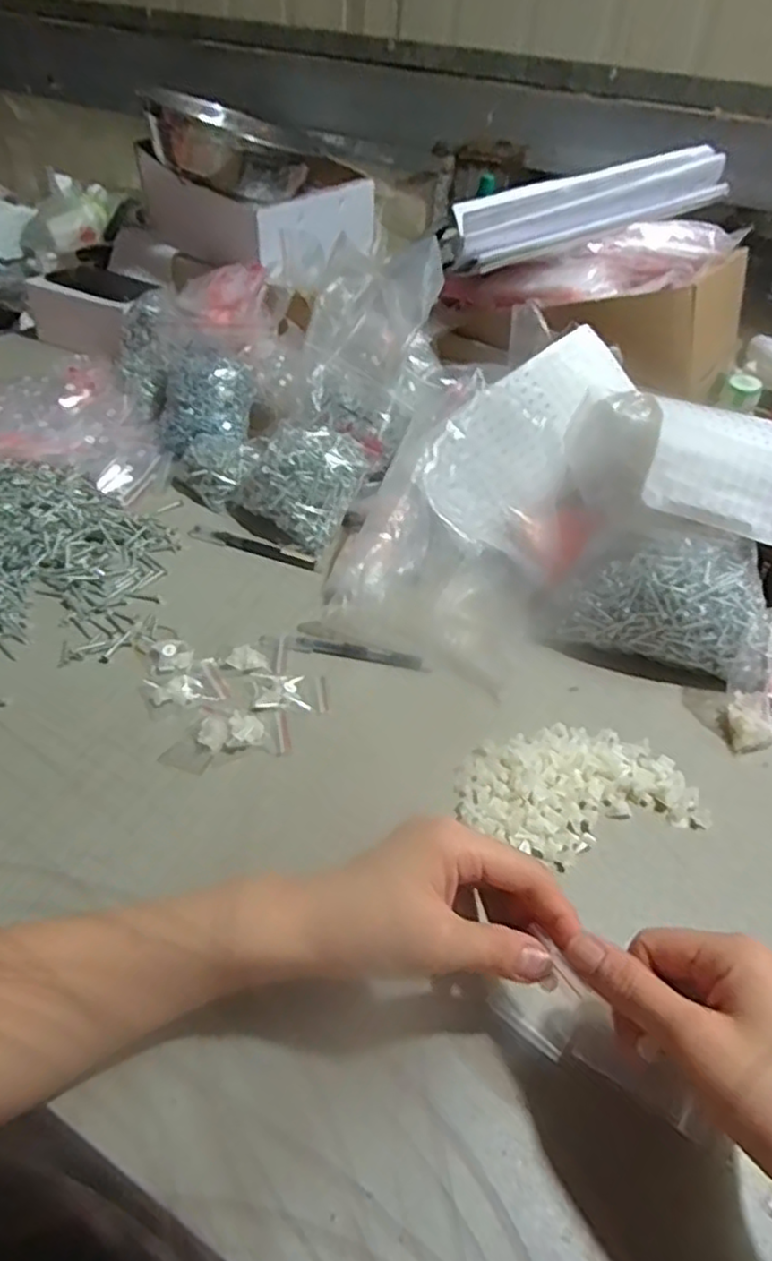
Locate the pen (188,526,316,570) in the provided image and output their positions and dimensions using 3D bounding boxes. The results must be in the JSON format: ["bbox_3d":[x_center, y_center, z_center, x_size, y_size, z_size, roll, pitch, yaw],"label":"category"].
[{"bbox_3d":[-0.126,-0.080,0.647,0.125,0.007,0.018,14,43,9],"label":"pen"}]

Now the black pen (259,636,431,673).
[{"bbox_3d":[-0.034,0.017,0.552,0.136,0.008,0.015,8,43,3],"label":"black pen"}]

